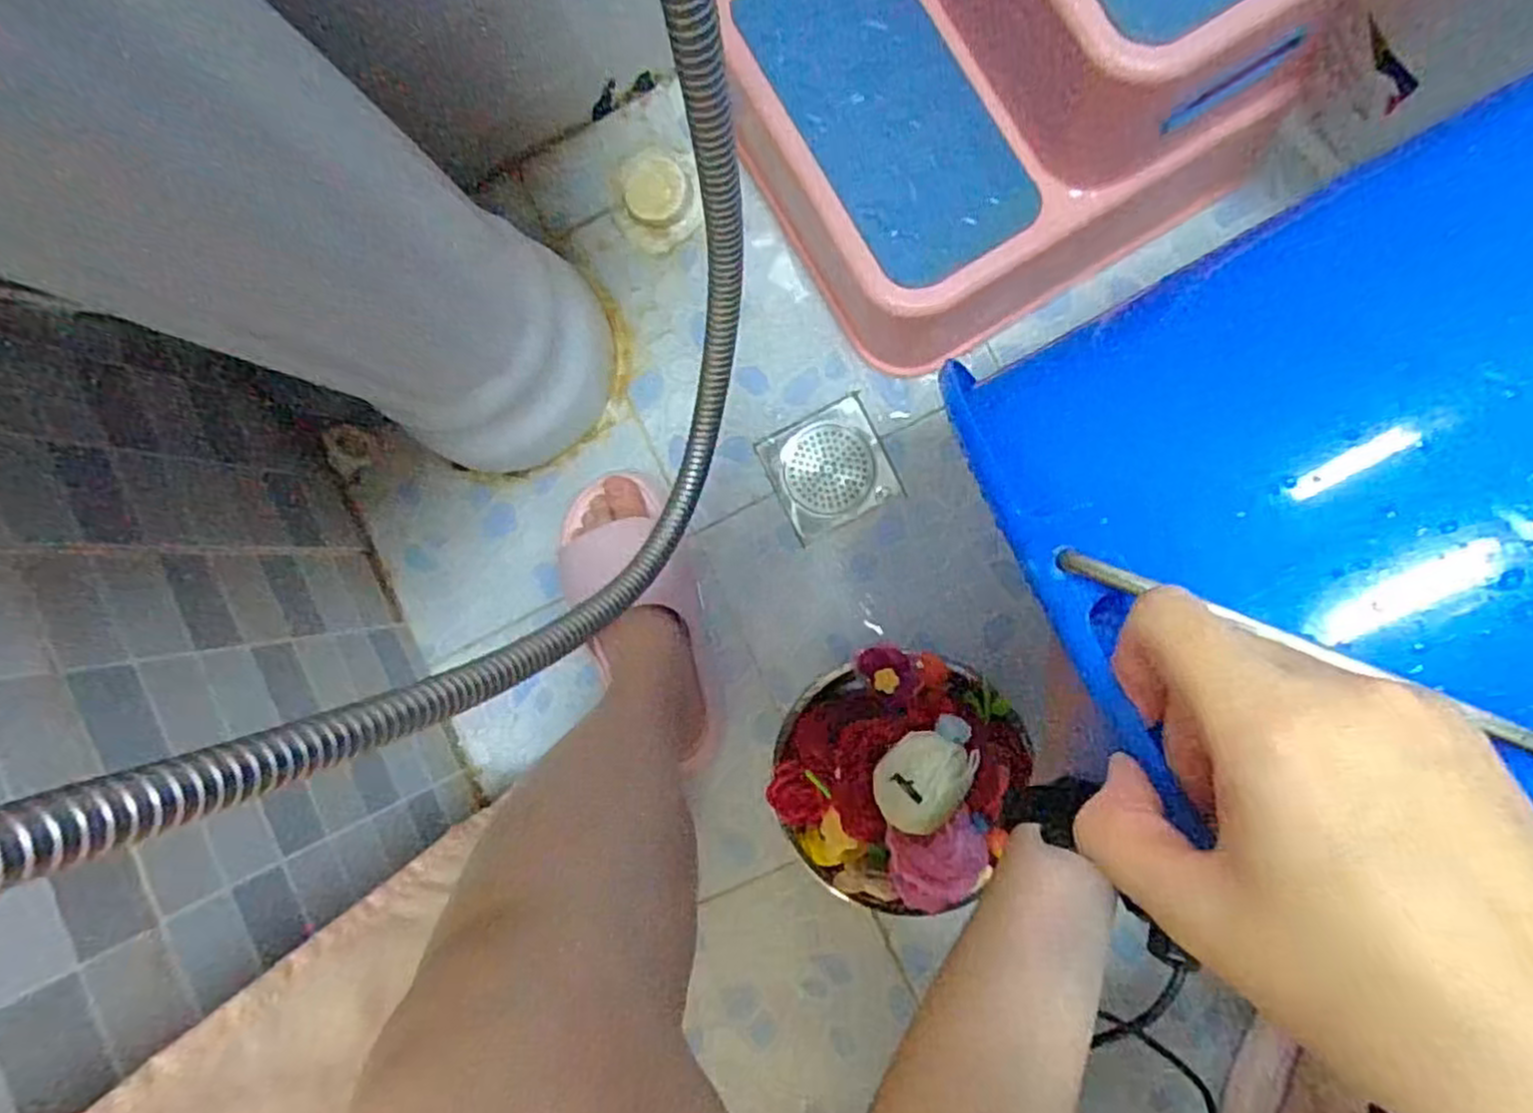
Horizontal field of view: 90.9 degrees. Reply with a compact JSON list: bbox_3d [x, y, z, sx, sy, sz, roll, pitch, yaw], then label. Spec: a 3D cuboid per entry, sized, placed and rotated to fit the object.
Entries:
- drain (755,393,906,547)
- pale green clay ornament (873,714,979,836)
[{"bbox_3d":[0.056,-0.075,0.659,0.099,0.017,0.099,-27,85,8],"label":"drain"},{"bbox_3d":[0.106,0.141,0.496,0.073,0.048,0.049,-44,83,6],"label":"pale green clay ornament"}]

